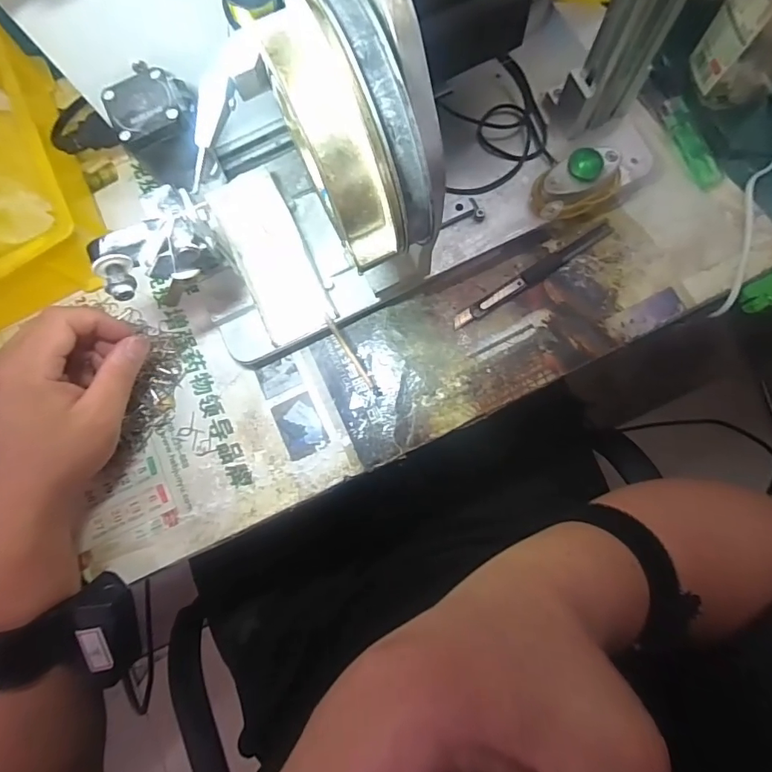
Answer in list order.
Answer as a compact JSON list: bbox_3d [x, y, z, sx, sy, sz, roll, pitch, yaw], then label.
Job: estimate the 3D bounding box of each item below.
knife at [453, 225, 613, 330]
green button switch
[{"bbox_3d":[0.112,-0.085,0.356,0.139,0.004,0.013,-33,80,-3],"label":"knife"},{"bbox_3d":[0.141,-0.145,0.335,0.067,0.034,0.031,-20,80,0],"label":"green button switch"}]

